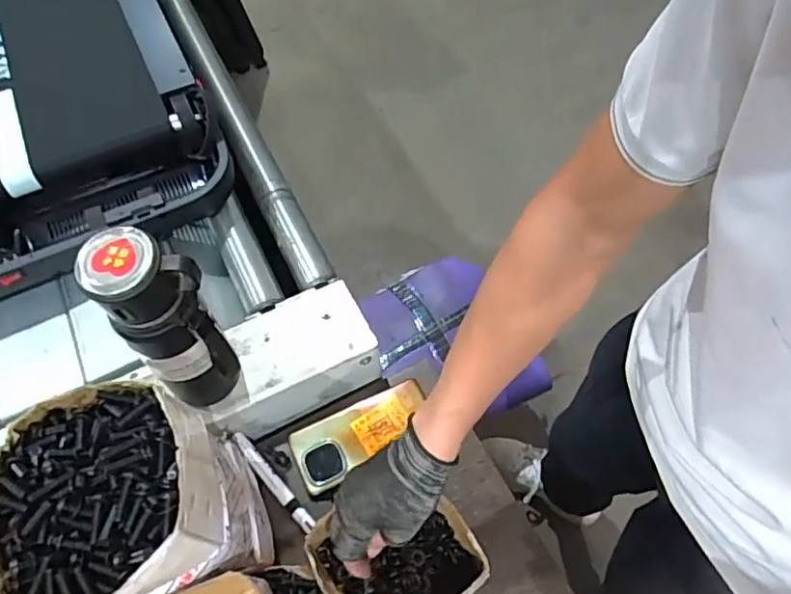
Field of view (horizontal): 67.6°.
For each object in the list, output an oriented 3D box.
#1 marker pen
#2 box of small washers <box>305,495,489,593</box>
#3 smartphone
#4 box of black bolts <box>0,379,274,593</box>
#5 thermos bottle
[{"bbox_3d":[-0.137,0.205,0.658,0.015,0.013,0.139,-39,66,-19],"label":"marker pen"},{"bbox_3d":[0.001,0.257,0.578,0.134,0.072,0.137,-36,65,-18],"label":"box of small washers"},{"bbox_3d":[-0.038,0.156,0.679,0.160,0.009,0.071,-25,62,-13],"label":"smartphone"},{"bbox_3d":[-0.213,0.178,0.499,0.150,0.196,0.173,-18,61,-9],"label":"box of black bolts"},{"bbox_3d":[-0.203,0.036,0.555,0.075,0.247,0.074,-1,60,1],"label":"thermos bottle"}]

